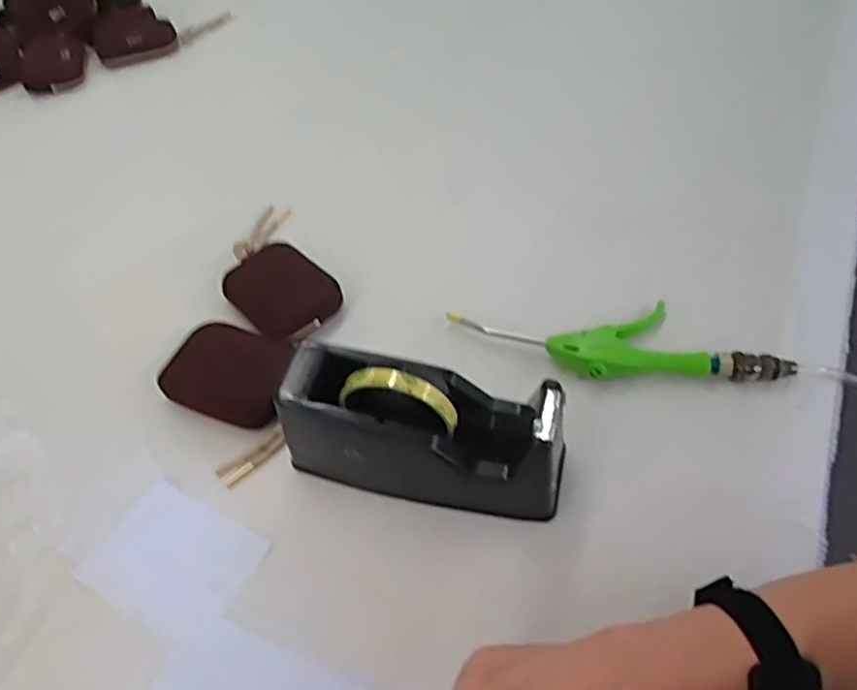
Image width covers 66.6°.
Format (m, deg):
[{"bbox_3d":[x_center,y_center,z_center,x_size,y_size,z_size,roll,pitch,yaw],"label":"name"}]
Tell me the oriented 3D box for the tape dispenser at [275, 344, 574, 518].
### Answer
[{"bbox_3d":[-0.005,0.060,0.470,0.198,0.103,0.073,10,57,10],"label":"tape dispenser"}]

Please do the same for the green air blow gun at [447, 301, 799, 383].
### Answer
[{"bbox_3d":[0.157,-0.005,0.552,0.270,0.023,0.077,-1,51,4],"label":"green air blow gun"}]

